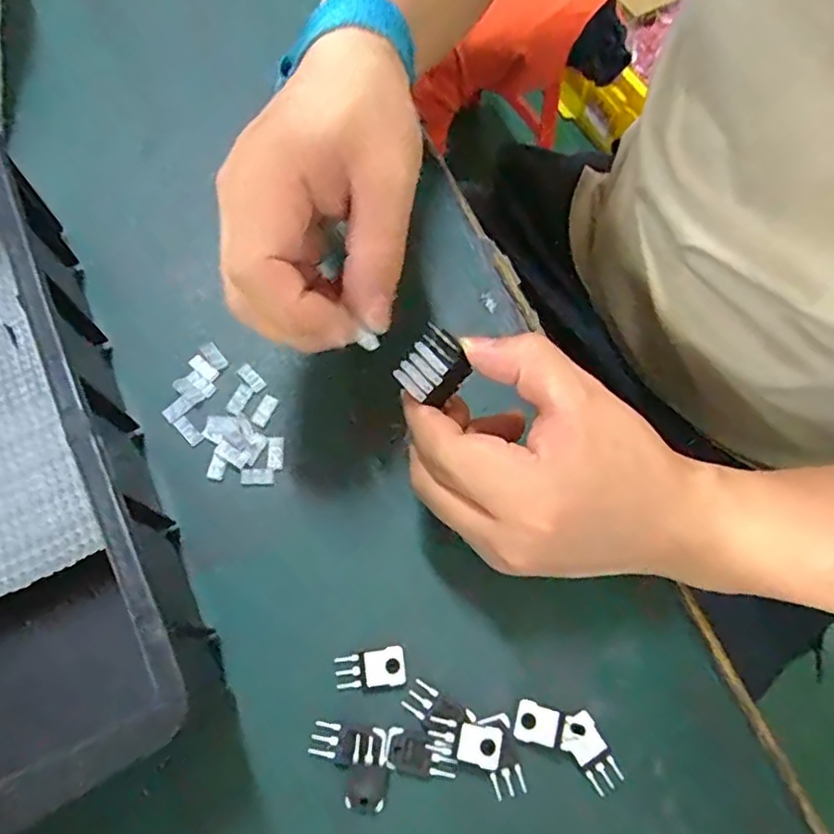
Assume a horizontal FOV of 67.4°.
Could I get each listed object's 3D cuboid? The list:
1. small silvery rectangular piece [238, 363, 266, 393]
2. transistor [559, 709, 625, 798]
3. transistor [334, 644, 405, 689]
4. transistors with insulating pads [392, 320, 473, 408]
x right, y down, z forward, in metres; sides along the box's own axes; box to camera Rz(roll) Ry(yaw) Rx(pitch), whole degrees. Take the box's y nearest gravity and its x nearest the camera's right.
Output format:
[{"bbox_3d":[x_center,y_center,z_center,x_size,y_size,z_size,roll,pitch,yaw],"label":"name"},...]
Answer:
[{"bbox_3d":[-0.085,-0.021,0.323,0.008,0.004,0.016,-38,74,-13],"label":"small silvery rectangular piece"},{"bbox_3d":[0.073,0.142,0.266,0.016,0.009,0.031,-27,72,-10],"label":"transistor"},{"bbox_3d":[-0.020,0.111,0.275,0.030,0.004,0.016,-10,70,-4],"label":"transistor"},{"bbox_3d":[0.008,-0.021,0.265,0.024,0.015,0.028,40,98,11],"label":"transistors with insulating pads"}]

